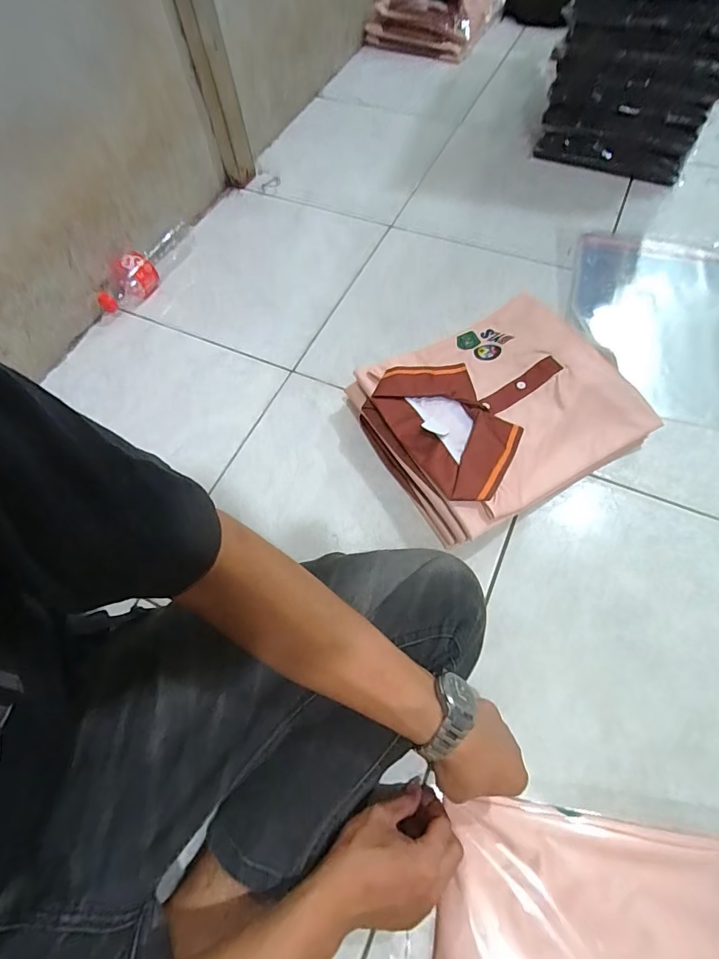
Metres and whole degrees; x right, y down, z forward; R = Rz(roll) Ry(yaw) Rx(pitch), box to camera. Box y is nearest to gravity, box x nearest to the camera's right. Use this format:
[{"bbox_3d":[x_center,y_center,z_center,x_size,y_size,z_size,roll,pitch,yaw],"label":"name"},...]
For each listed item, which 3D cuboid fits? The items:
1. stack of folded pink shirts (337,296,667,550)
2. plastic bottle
[{"bbox_3d":[0.185,-0.100,0.601,0.329,0.080,0.283,-28,66,-11],"label":"stack of folded pink shirts"},{"bbox_3d":[-0.377,-0.391,0.785,0.057,0.064,0.239,24,67,13],"label":"plastic bottle"}]

